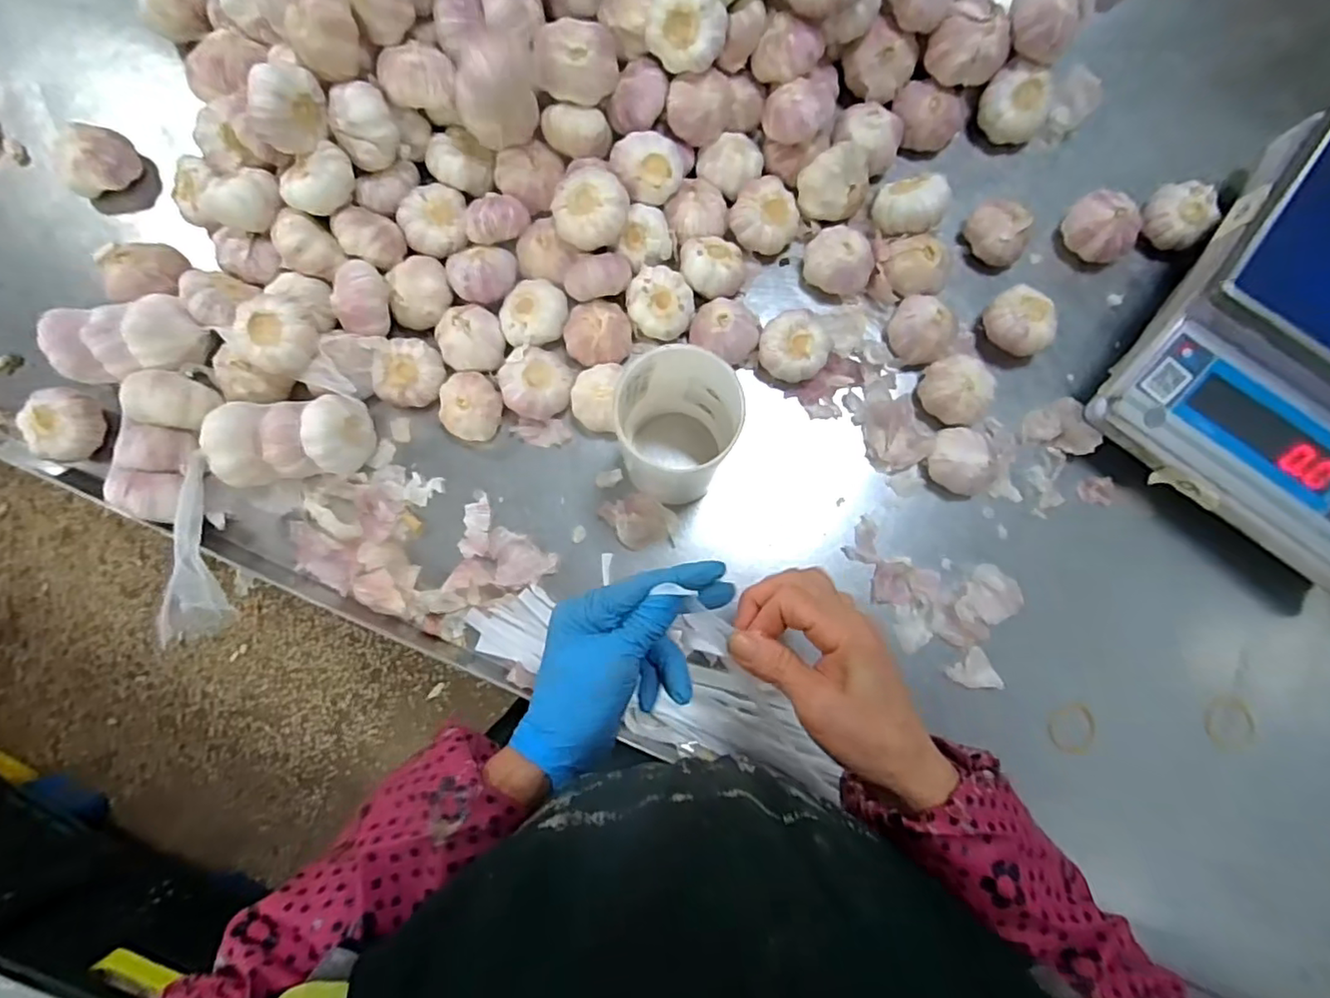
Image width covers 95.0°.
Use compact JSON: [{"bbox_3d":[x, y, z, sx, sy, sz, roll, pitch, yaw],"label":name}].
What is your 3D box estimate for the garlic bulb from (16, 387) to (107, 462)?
[{"bbox_3d":[-0.509,-0.063,0.518,0.049,0.045,0.060,22,84,3],"label":"garlic bulb"}]

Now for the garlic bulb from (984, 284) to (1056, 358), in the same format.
[{"bbox_3d":[0.304,-0.151,0.527,0.045,0.048,0.055,-39,85,-4],"label":"garlic bulb"}]

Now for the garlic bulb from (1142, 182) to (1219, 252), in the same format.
[{"bbox_3d":[0.457,-0.254,0.545,0.049,0.039,0.045,33,84,4],"label":"garlic bulb"}]

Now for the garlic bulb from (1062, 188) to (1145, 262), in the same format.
[{"bbox_3d":[0.388,-0.241,0.544,0.054,0.045,0.061,-32,84,-4],"label":"garlic bulb"}]

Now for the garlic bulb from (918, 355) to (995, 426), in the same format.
[{"bbox_3d":[0.247,-0.092,0.518,0.051,0.037,0.052,0,83,0],"label":"garlic bulb"}]

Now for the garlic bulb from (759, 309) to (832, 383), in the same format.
[{"bbox_3d":[0.109,-0.128,0.520,0.056,0.037,0.053,0,83,0],"label":"garlic bulb"}]

